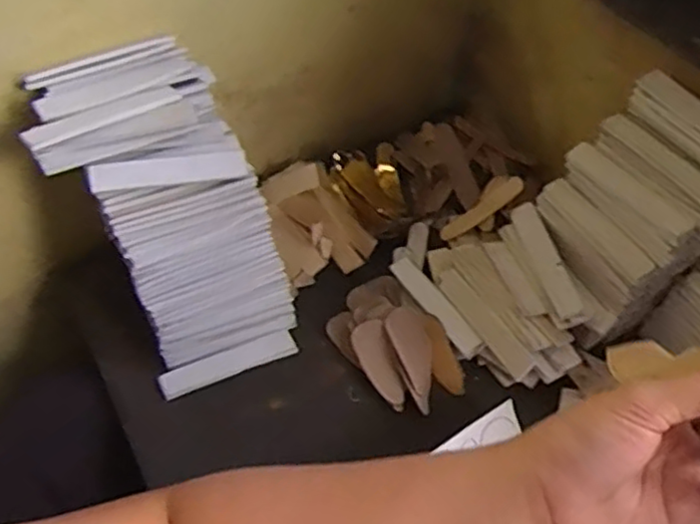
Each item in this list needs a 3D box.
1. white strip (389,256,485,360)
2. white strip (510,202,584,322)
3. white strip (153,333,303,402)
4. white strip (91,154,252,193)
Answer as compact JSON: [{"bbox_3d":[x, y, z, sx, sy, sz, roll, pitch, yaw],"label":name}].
[{"bbox_3d":[0.072,0.035,0.556,0.022,0.007,0.108,-27,57,-20],"label":"white strip"},{"bbox_3d":[0.157,-0.003,0.536,0.022,0.004,0.107,-27,58,16],"label":"white strip"},{"bbox_3d":[-0.097,0.083,0.537,0.109,0.004,0.021,-19,80,-13],"label":"white strip"},{"bbox_3d":[-0.130,-0.065,0.484,0.111,0.021,0.007,-9,11,-20],"label":"white strip"}]

